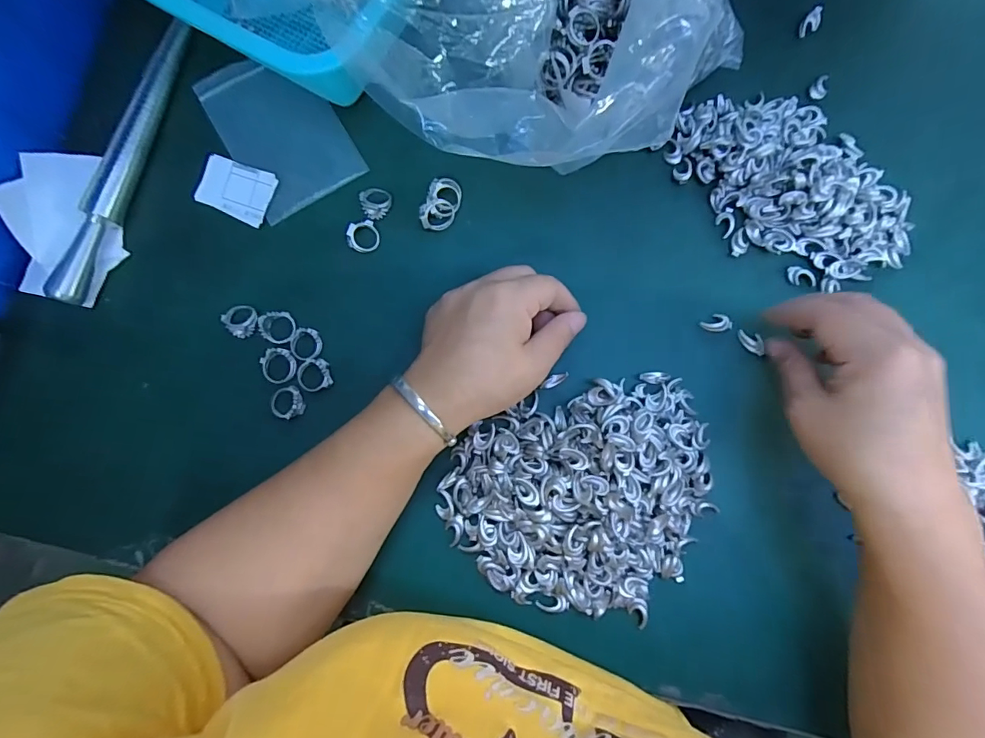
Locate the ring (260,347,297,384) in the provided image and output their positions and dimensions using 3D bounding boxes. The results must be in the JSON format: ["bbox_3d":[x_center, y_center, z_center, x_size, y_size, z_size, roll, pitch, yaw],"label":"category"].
[{"bbox_3d":[-0.144,-0.003,0.314,0.021,0.009,0.022,0,83,1],"label":"ring"}]

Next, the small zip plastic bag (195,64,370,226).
[{"bbox_3d":[-0.152,-0.173,0.337,0.078,0.005,0.121,-31,83,-3],"label":"small zip plastic bag"}]

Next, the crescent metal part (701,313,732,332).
[{"bbox_3d":[0.153,-0.031,0.318,0.019,0.004,0.012,-12,83,1],"label":"crescent metal part"}]

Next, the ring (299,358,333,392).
[{"bbox_3d":[-0.121,0.004,0.315,0.022,0.008,0.020,0,83,1],"label":"ring"}]

